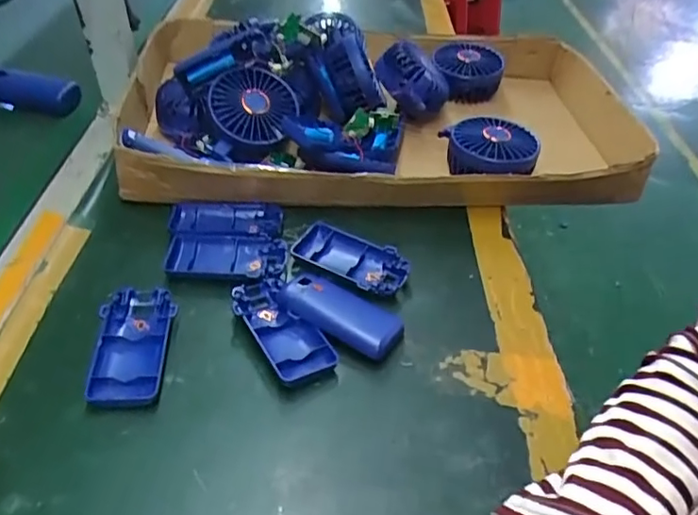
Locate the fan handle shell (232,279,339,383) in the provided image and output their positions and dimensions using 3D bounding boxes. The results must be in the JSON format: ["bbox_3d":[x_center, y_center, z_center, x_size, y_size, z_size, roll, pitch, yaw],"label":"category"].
[{"bbox_3d":[-0.049,0.051,0.404,0.041,0.015,0.093,-23,48,-27],"label":"fan handle shell"}]

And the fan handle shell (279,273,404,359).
[{"bbox_3d":[-0.007,0.041,0.413,0.091,0.018,0.042,22,45,19],"label":"fan handle shell"}]

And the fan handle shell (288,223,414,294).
[{"bbox_3d":[-0.002,0.003,0.462,0.099,0.019,0.048,21,44,18],"label":"fan handle shell"}]

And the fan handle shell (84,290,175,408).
[{"bbox_3d":[-0.148,0.062,0.386,0.047,0.021,0.094,-3,42,-8],"label":"fan handle shell"}]

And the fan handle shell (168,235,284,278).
[{"bbox_3d":[-0.099,0.001,0.455,0.094,0.017,0.050,3,42,-1],"label":"fan handle shell"}]

